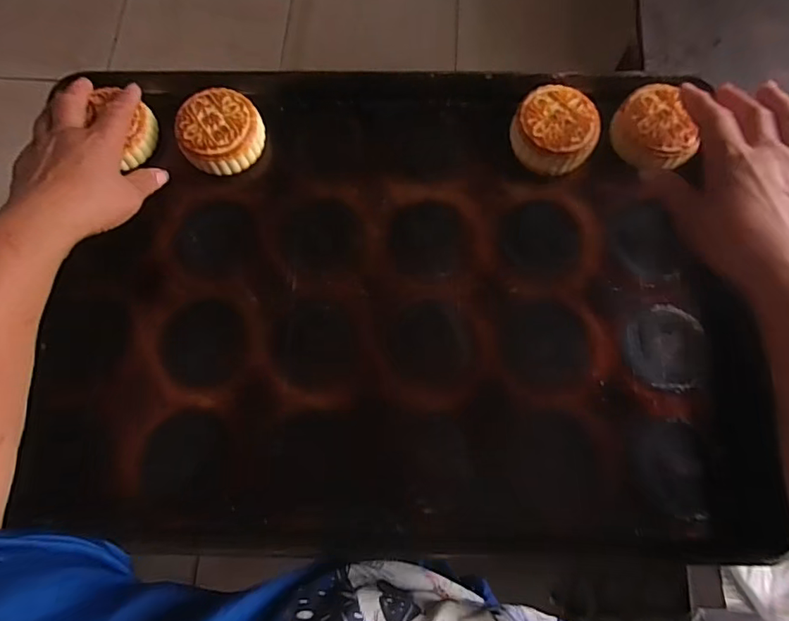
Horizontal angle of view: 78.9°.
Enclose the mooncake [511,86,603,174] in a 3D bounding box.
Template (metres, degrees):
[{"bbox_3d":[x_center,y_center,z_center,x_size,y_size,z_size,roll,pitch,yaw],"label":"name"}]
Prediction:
[{"bbox_3d":[0.143,-0.160,0.427,0.072,0.029,0.066,0,74,1],"label":"mooncake"}]

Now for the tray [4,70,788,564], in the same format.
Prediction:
[{"bbox_3d":[-0.009,-0.016,0.396,0.574,0.048,0.430,0,74,1],"label":"tray"}]

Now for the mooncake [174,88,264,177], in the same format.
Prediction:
[{"bbox_3d":[-0.156,-0.161,0.432,0.068,0.027,0.069,0,74,1],"label":"mooncake"}]

